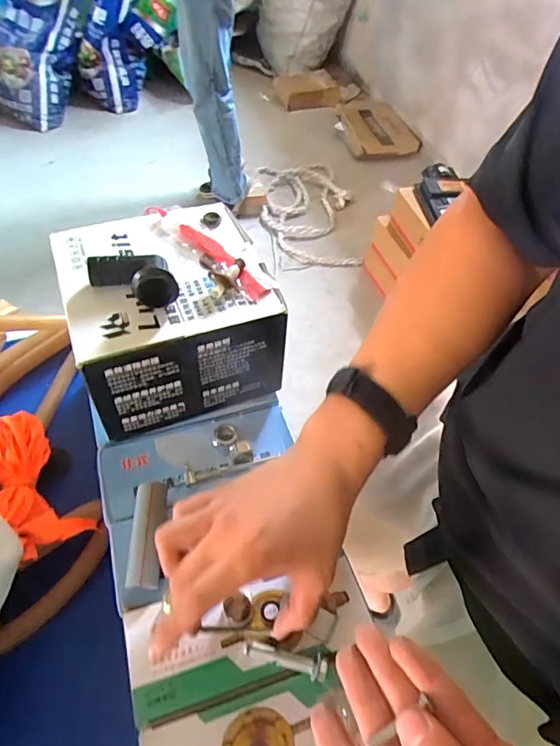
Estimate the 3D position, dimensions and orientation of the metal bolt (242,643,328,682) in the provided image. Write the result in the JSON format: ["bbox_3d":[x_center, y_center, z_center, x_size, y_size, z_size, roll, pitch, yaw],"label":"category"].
[{"bbox_3d":[0.004,0.202,0.344,0.059,0.013,0.015,14,51,8],"label":"metal bolt"}]

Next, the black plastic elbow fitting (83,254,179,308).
[{"bbox_3d":[-0.122,-0.078,0.399,0.062,0.029,0.058,-18,54,-17],"label":"black plastic elbow fitting"}]

